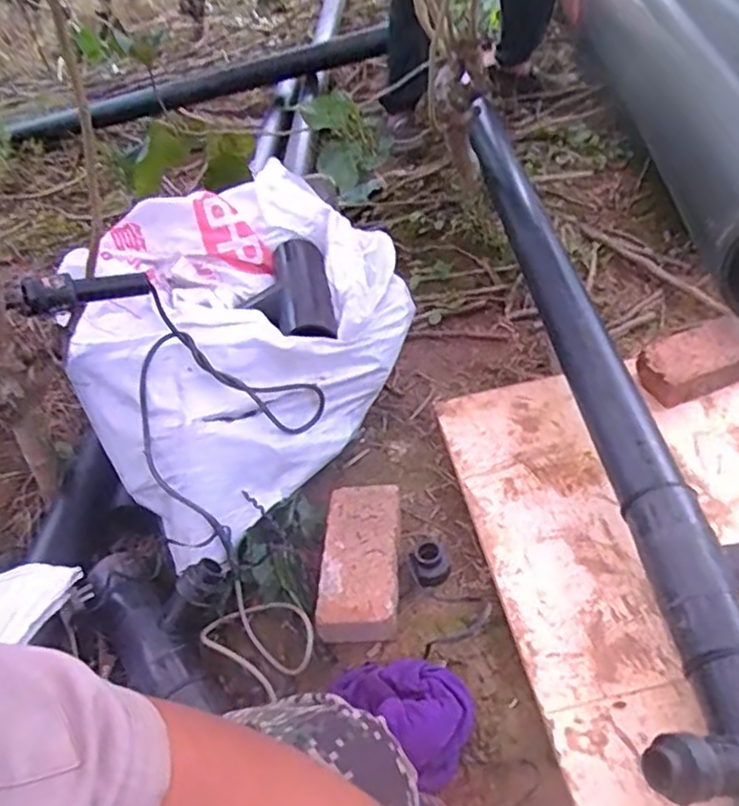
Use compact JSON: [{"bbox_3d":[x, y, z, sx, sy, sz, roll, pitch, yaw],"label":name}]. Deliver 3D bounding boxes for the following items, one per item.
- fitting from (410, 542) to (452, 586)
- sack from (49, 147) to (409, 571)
[{"bbox_3d":[0.089,0.235,0.948,0.059,0.037,0.059,-1,48,1],"label":"fitting"},{"bbox_3d":[-0.252,-0.128,1.113,0.546,0.231,0.591,31,56,26],"label":"sack"}]

